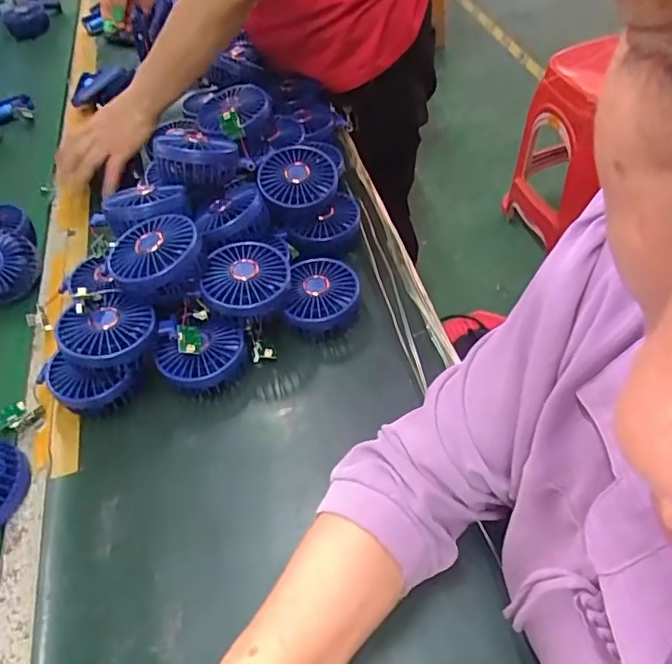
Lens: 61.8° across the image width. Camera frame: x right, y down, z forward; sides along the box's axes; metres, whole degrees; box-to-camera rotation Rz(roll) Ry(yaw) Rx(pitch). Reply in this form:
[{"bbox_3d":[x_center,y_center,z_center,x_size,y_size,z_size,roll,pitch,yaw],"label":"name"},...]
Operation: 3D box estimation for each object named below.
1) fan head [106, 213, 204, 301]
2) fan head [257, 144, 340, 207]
[{"bbox_3d":[-0.172,-0.069,0.543,0.090,0.046,0.088,-19,51,-6],"label":"fan head"},{"bbox_3d":[-0.047,-0.179,0.645,0.088,0.023,0.081,-39,68,-16],"label":"fan head"}]

